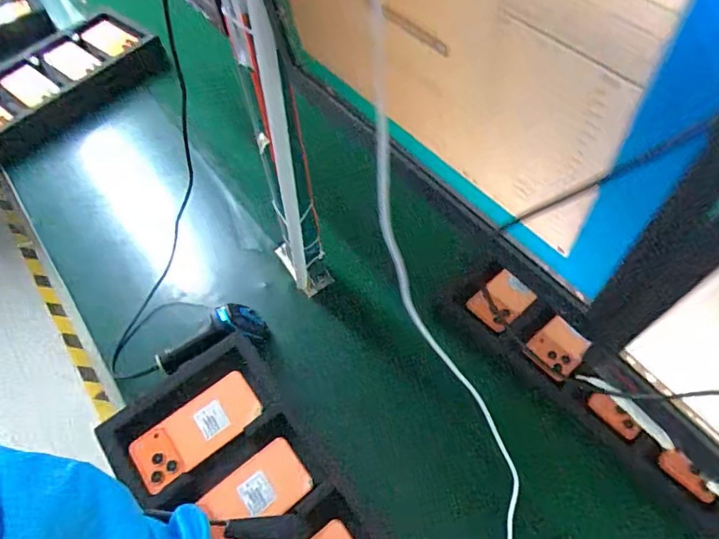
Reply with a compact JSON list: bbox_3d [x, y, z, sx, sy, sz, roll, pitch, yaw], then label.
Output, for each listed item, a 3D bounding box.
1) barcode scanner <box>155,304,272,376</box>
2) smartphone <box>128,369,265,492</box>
[{"bbox_3d":[-0.237,0.104,0.742,0.170,0.057,0.097,-16,59,-8],"label":"barcode scanner"},{"bbox_3d":[-0.209,0.207,0.619,0.162,0.014,0.079,-33,63,-17],"label":"smartphone"}]

